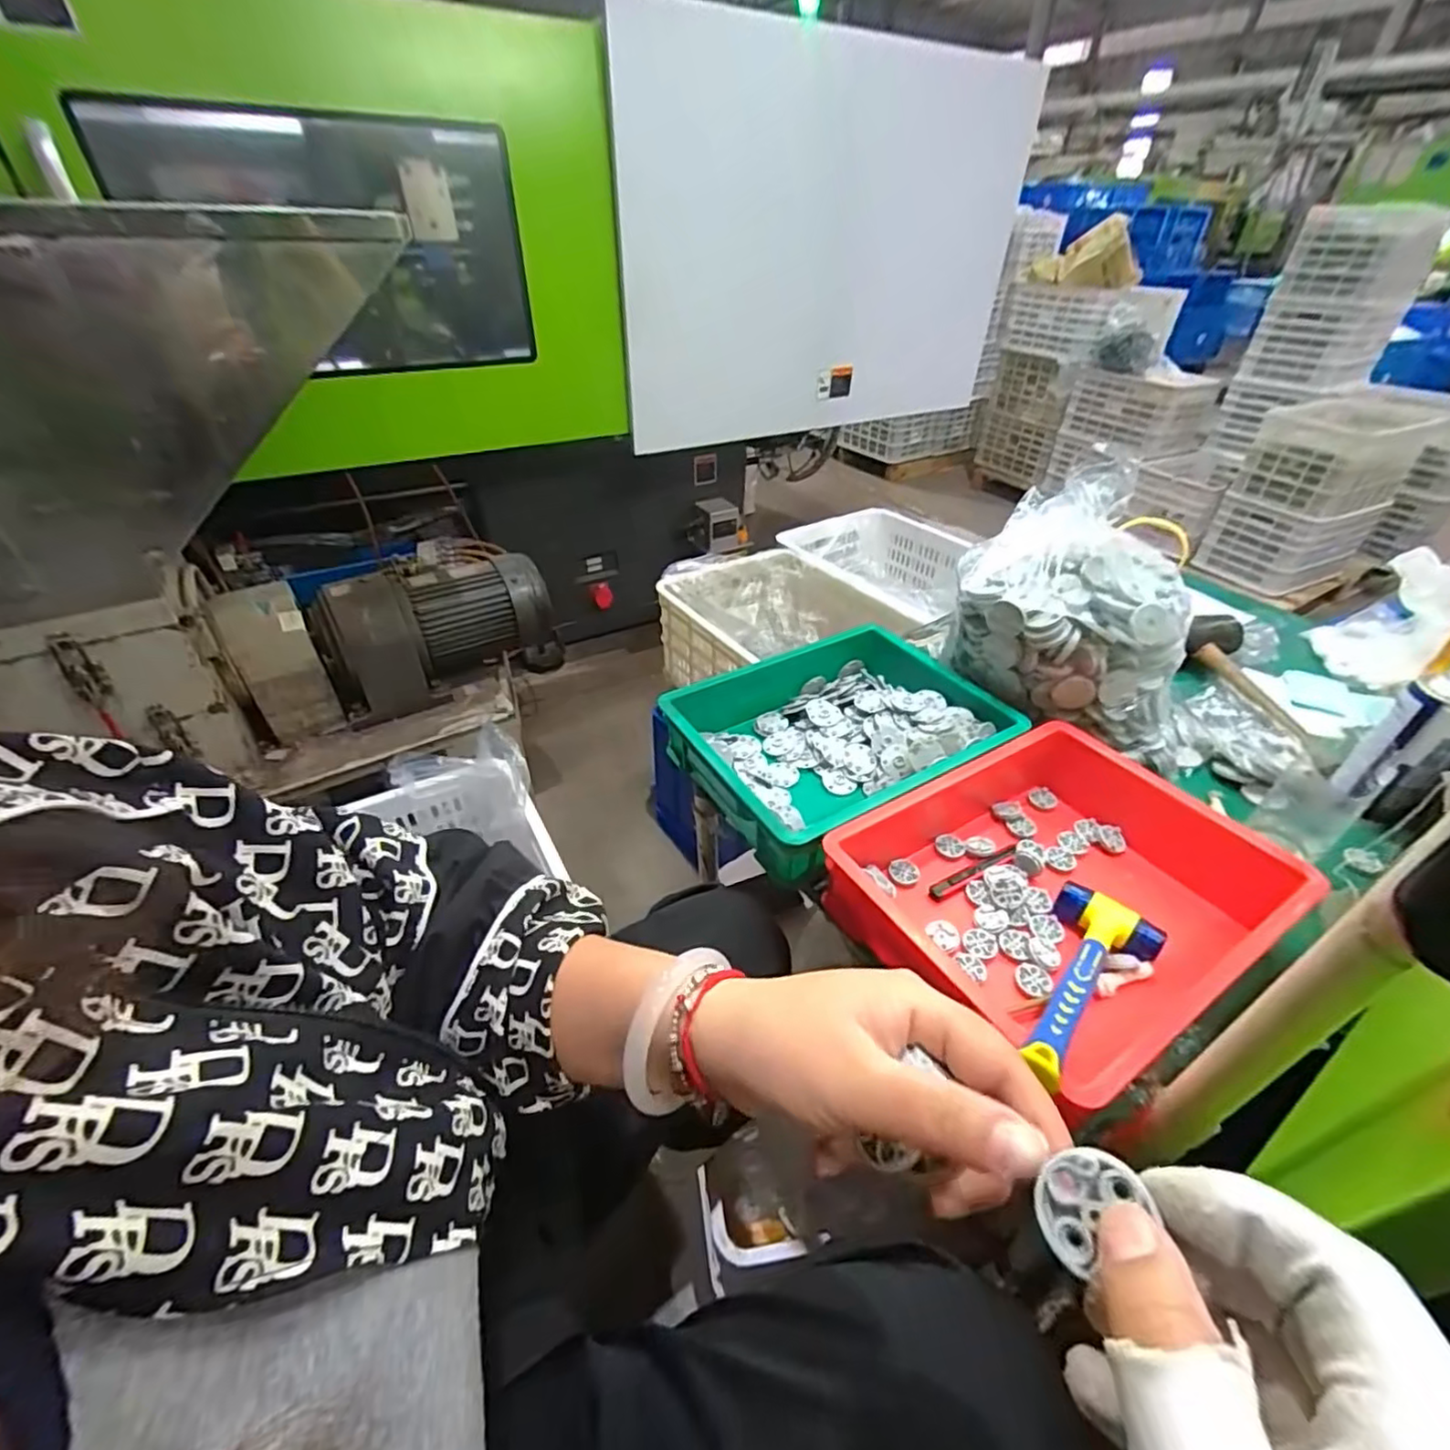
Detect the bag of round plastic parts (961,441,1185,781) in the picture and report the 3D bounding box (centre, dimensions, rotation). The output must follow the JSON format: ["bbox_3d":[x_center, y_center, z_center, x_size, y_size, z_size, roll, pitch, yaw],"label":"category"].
[{"bbox_3d":[0.414,-0.131,0.728,0.284,0.245,0.201,29,45,30],"label":"bag of round plastic parts"}]

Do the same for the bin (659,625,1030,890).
[{"bbox_3d":[0.136,0.014,0.746,0.348,0.079,0.271,-18,42,-24],"label":"bin"}]

